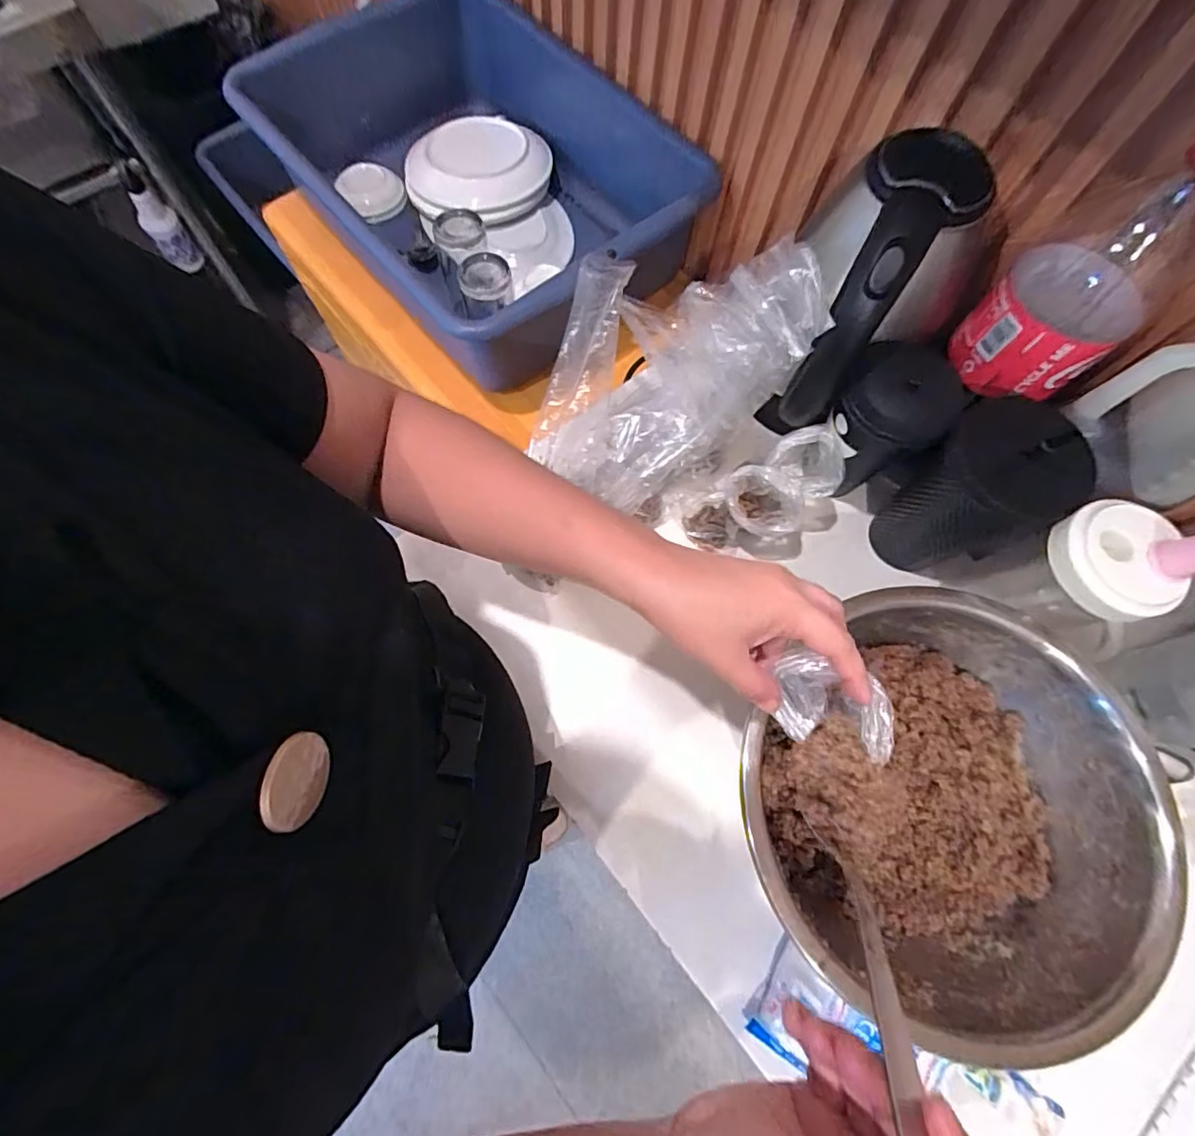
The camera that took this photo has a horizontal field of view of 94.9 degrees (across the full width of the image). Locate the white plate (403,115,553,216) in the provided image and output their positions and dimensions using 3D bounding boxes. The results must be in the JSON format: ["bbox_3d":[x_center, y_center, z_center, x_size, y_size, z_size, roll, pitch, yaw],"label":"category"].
[{"bbox_3d":[-0.159,-0.554,0.742,0.180,0.039,0.180,1,70,-2],"label":"white plate"}]

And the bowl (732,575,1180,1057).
[{"bbox_3d":[0.253,0.169,0.410,0.251,0.092,0.260,1,70,-2],"label":"bowl"}]

